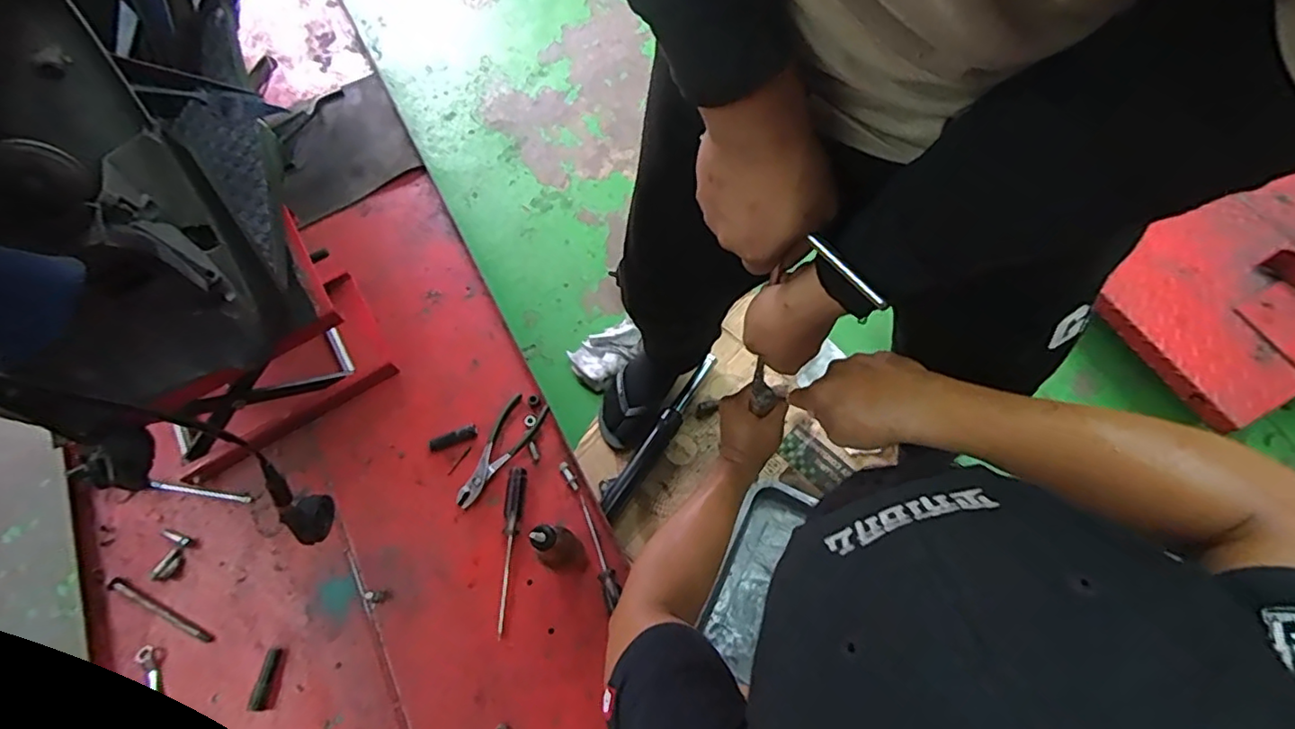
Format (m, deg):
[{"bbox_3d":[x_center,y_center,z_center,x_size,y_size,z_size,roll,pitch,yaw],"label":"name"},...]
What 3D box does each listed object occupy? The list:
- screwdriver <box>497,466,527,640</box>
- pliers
[{"bbox_3d":[-0.207,0.270,0.898,0.030,0.023,0.237,1,66,4],"label":"screwdriver"},{"bbox_3d":[-0.237,0.138,0.963,0.068,0.018,0.192,27,70,15],"label":"pliers"}]

